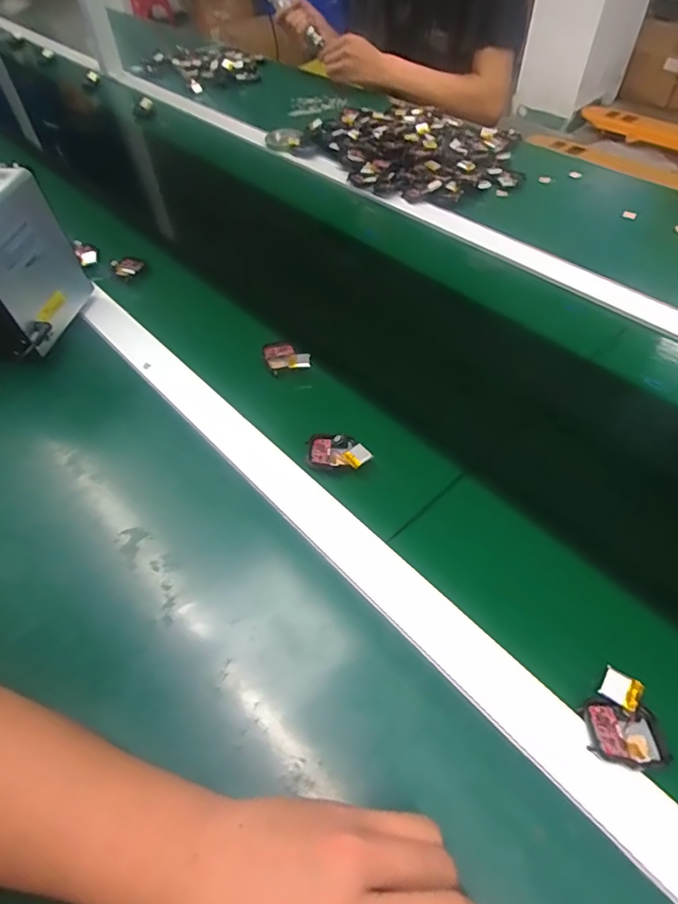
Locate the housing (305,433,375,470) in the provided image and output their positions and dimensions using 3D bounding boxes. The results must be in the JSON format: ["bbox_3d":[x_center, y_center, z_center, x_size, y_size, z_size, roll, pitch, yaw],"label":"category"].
[{"bbox_3d":[0.000,-0.002,0.440,0.056,0.014,0.034,2,52,5],"label":"housing"}]

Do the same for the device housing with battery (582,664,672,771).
[{"bbox_3d":[0.172,0.163,0.306,0.044,0.016,0.052,-2,52,2],"label":"device housing with battery"}]

